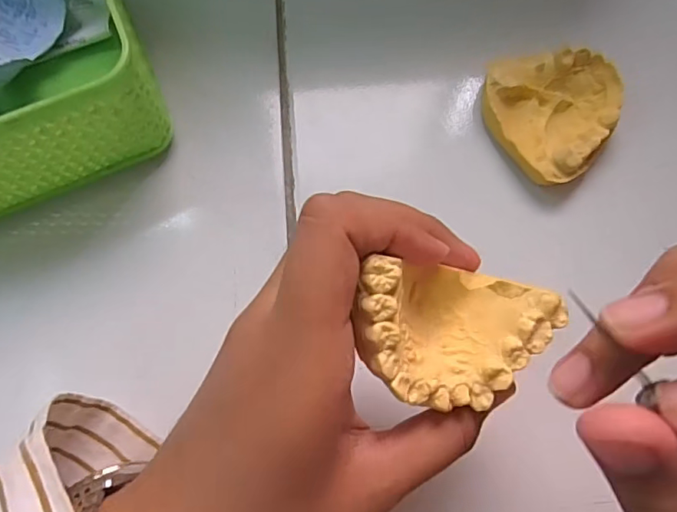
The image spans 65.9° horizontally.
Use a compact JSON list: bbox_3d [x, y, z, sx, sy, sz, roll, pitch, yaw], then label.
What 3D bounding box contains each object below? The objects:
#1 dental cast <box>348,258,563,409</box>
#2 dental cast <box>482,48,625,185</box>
[{"bbox_3d":[0.034,0.024,0.156,0.068,0.026,0.040,10,62,-21],"label":"dental cast"},{"bbox_3d":[0.102,-0.068,0.247,0.059,0.018,0.061,0,75,0],"label":"dental cast"}]

